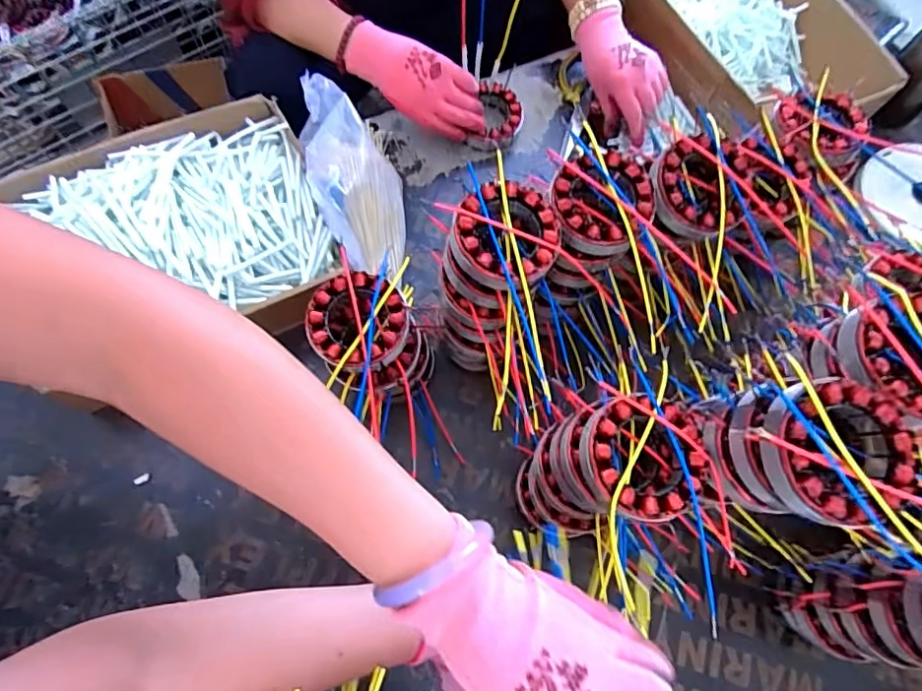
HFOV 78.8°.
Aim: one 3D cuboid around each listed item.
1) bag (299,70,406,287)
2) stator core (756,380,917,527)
[{"bbox_3d":[-0.117,-0.179,0.613,0.088,0.069,0.220,-22,99,-10],"label":"bag"},{"bbox_3d":[0.228,0.060,0.338,0.082,0.033,0.089,1,70,-2],"label":"stator core"}]

